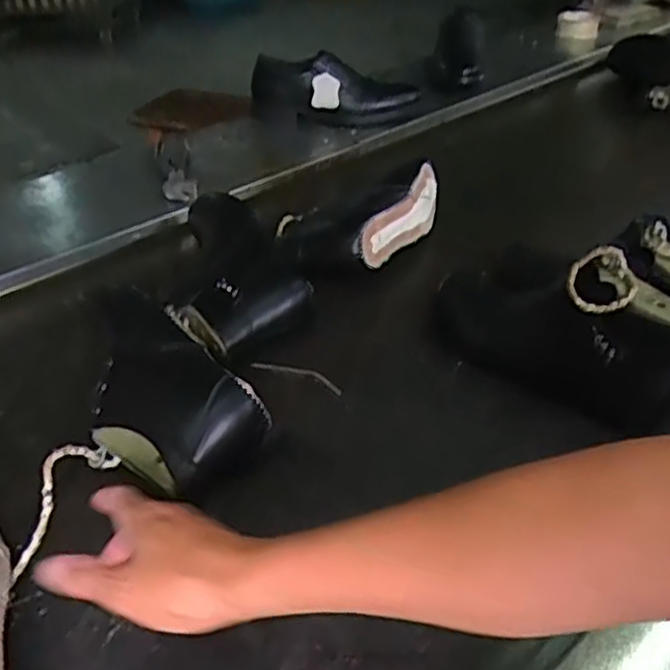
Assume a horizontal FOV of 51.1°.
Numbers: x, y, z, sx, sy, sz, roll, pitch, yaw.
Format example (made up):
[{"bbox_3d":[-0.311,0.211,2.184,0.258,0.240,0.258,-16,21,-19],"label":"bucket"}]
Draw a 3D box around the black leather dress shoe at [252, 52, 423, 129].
[{"bbox_3d":[0.001,-0.391,1.109,0.255,0.089,0.097,9,32,-7],"label":"black leather dress shoe"}]

